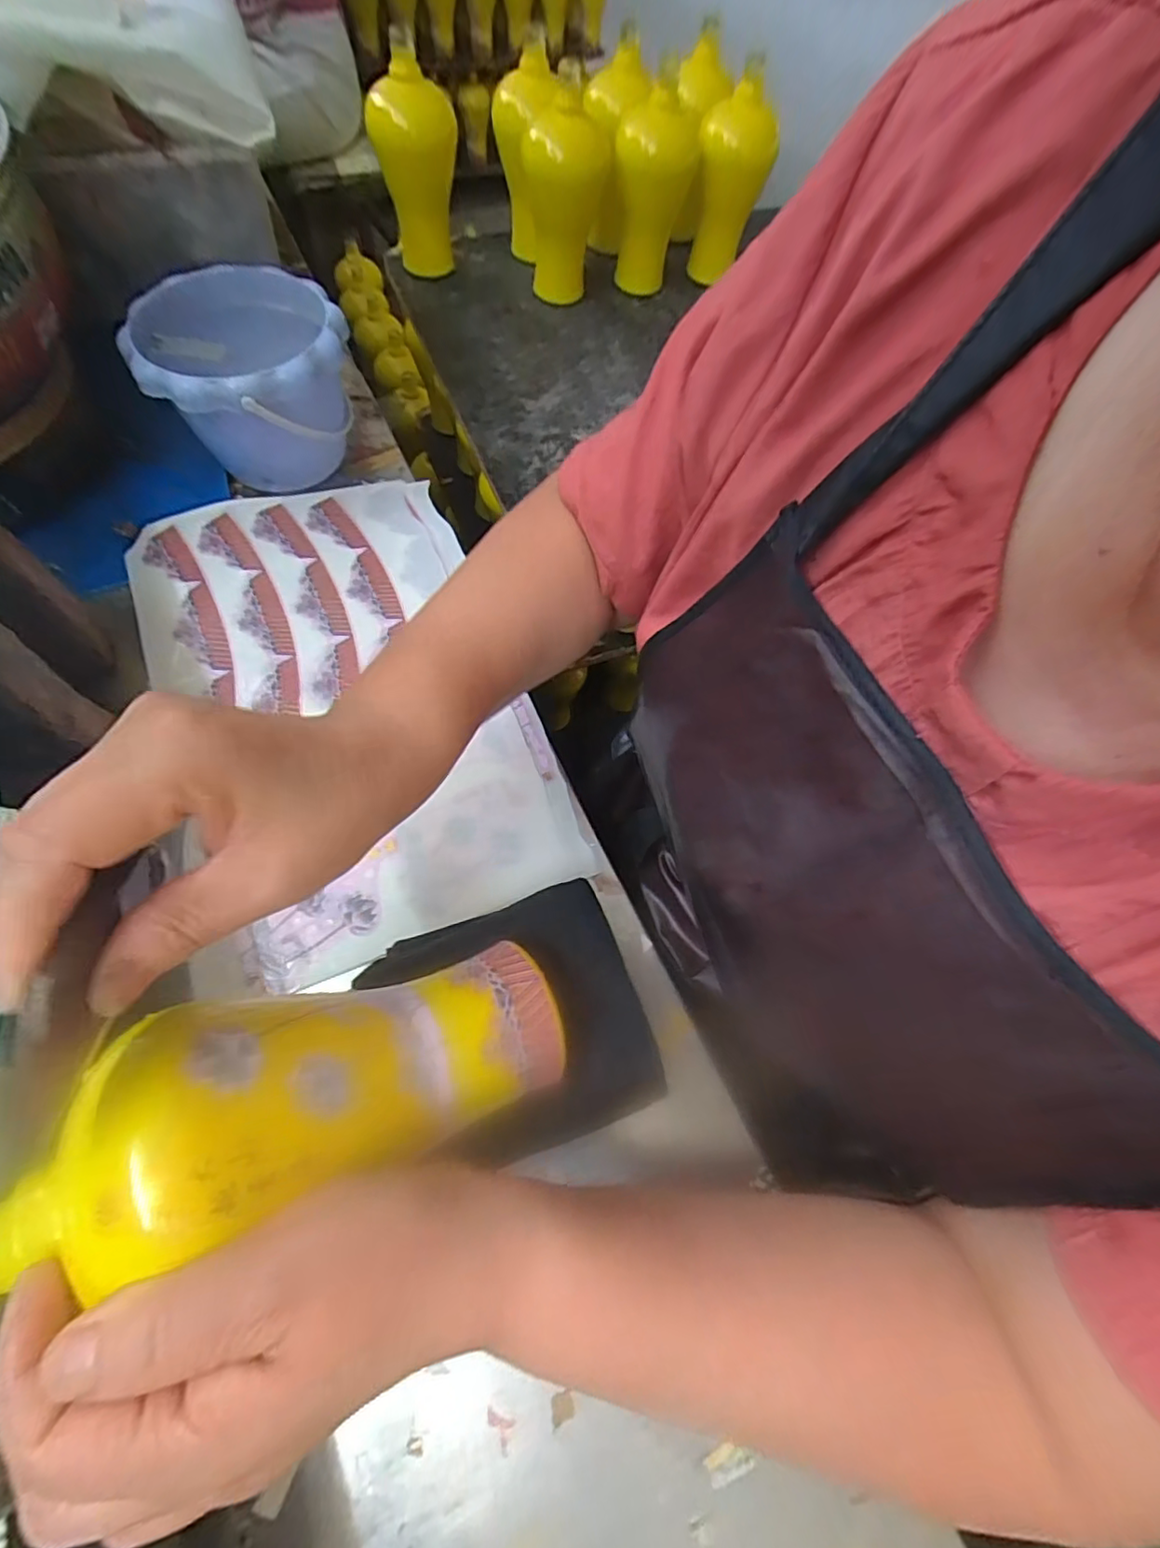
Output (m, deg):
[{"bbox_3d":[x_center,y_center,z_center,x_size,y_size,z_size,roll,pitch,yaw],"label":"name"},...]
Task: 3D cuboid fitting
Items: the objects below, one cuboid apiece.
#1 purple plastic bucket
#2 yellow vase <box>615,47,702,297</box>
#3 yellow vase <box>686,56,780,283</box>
[{"bbox_3d":[-0.266,-0.317,0.495,0.149,0.115,0.155,1,67,-3],"label":"purple plastic bucket"},{"bbox_3d":[0.102,-0.797,0.804,0.105,0.210,0.108,7,63,-2],"label":"yellow vase"},{"bbox_3d":[0.203,-0.796,0.795,0.095,0.207,0.094,11,63,0],"label":"yellow vase"}]

